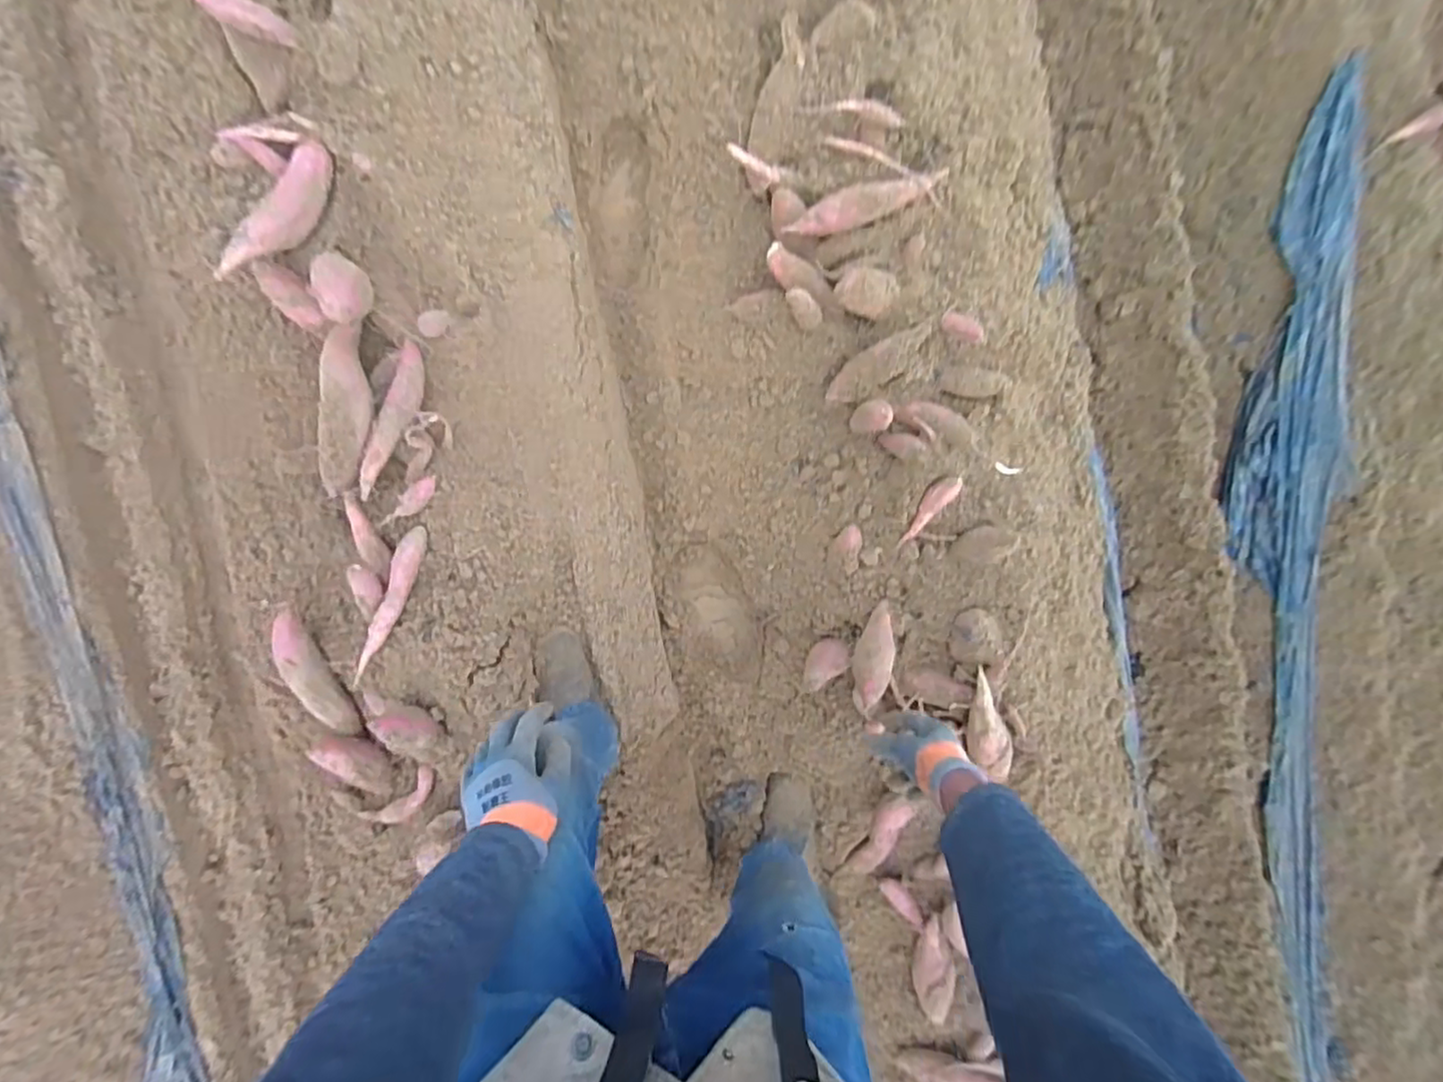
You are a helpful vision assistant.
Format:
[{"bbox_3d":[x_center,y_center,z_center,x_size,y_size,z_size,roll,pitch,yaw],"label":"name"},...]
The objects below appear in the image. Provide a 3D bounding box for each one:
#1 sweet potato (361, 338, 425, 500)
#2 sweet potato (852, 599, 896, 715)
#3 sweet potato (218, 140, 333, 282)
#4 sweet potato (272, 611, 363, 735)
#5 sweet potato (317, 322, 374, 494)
[{"bbox_3d":[-0.532,-0.195,1.123,0.061,0.050,0.268,14,90,-4],"label":"sweet potato"},{"bbox_3d":[0.265,0.190,1.173,0.070,0.071,0.209,27,54,-6],"label":"sweet potato"},{"bbox_3d":[-0.698,-0.519,1.078,0.074,0.054,0.271,27,73,-6],"label":"sweet potato"},{"bbox_3d":[-0.685,0.232,1.144,0.062,0.062,0.241,-26,106,-6],"label":"sweet potato"},{"bbox_3d":[-0.614,-0.219,1.123,0.091,0.095,0.281,-2,94,-5],"label":"sweet potato"}]

